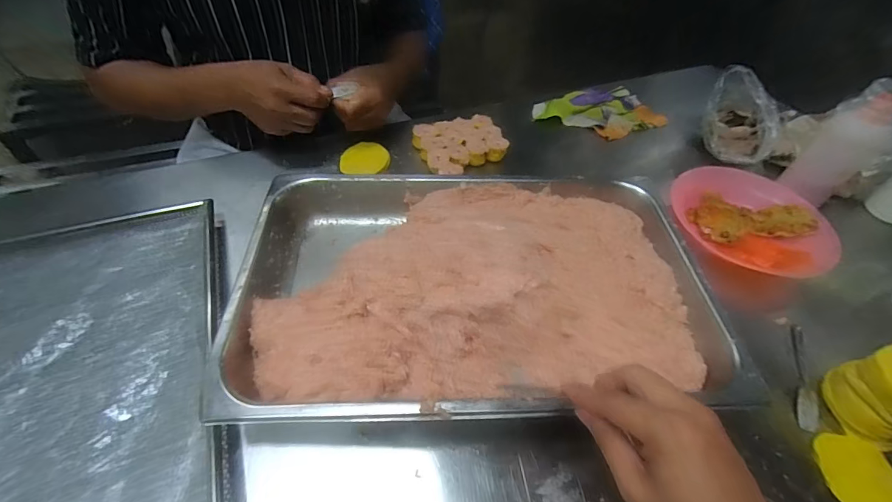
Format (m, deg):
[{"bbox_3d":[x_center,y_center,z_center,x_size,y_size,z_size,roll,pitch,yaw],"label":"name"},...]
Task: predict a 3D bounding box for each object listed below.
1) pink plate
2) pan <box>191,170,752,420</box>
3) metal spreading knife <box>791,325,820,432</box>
[{"bbox_3d":[0.453,-0.044,0.581,0.179,0.046,0.204,-15,53,-15],"label":"pink plate"},{"bbox_3d":[0.035,0.036,0.466,0.513,0.072,0.314,-1,51,-6],"label":"pan"},{"bbox_3d":[0.408,0.141,0.446,0.017,0.010,0.133,24,52,14],"label":"metal spreading knife"}]

